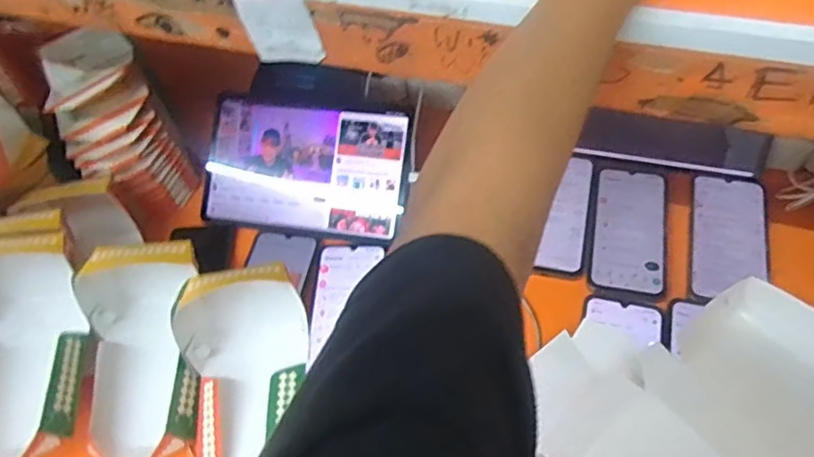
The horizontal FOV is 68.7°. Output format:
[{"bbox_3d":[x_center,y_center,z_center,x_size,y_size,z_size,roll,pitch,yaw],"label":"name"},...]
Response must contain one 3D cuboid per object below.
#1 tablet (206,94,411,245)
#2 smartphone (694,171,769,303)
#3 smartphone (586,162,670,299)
[{"bbox_3d":[-0.122,-0.072,0.715,0.248,0.009,0.158,6,87,10],"label":"tablet"},{"bbox_3d":[0.357,0.006,0.658,0.076,0.011,0.165,9,57,12],"label":"smartphone"},{"bbox_3d":[0.253,-0.002,0.679,0.085,0.006,0.177,7,56,10],"label":"smartphone"}]

